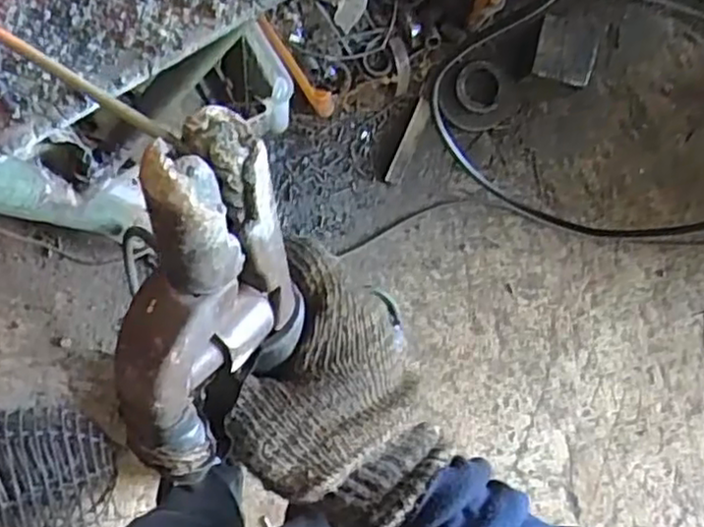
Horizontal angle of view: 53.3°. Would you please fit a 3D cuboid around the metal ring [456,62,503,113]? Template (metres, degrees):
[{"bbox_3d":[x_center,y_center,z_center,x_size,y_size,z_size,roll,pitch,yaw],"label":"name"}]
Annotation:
[{"bbox_3d":[0.212,-0.294,1.167,0.076,0.009,0.084,-13,94,-6],"label":"metal ring"}]

